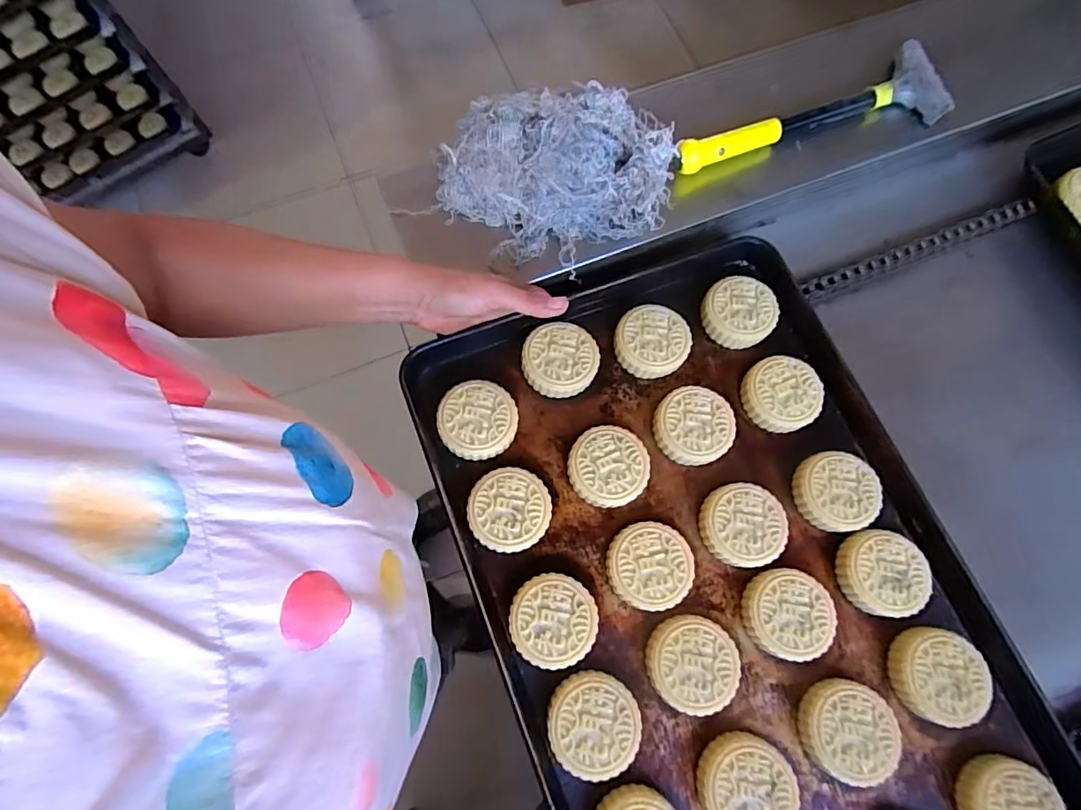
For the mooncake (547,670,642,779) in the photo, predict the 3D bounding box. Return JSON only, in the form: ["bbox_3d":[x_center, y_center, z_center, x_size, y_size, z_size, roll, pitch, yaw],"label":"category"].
[{"bbox_3d":[0.041,0.250,0.417,0.069,0.027,0.070,-5,71,-3],"label":"mooncake"}]

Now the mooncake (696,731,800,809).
[{"bbox_3d":[0.158,0.295,0.409,0.071,0.027,0.068,0,71,-1],"label":"mooncake"}]

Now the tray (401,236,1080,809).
[{"bbox_3d":[0.157,0.156,0.453,0.391,0.039,0.585,-22,74,-8],"label":"tray"}]

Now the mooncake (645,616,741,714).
[{"bbox_3d":[0.124,0.211,0.434,0.069,0.026,0.071,0,71,-1],"label":"mooncake"}]

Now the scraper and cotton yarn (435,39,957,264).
[{"bbox_3d":[0.168,-0.263,0.529,0.530,0.074,0.146,-12,71,-5],"label":"scraper and cotton yarn"}]

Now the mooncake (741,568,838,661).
[{"bbox_3d":[0.210,0.177,0.451,0.069,0.025,0.068,0,71,-1],"label":"mooncake"}]

